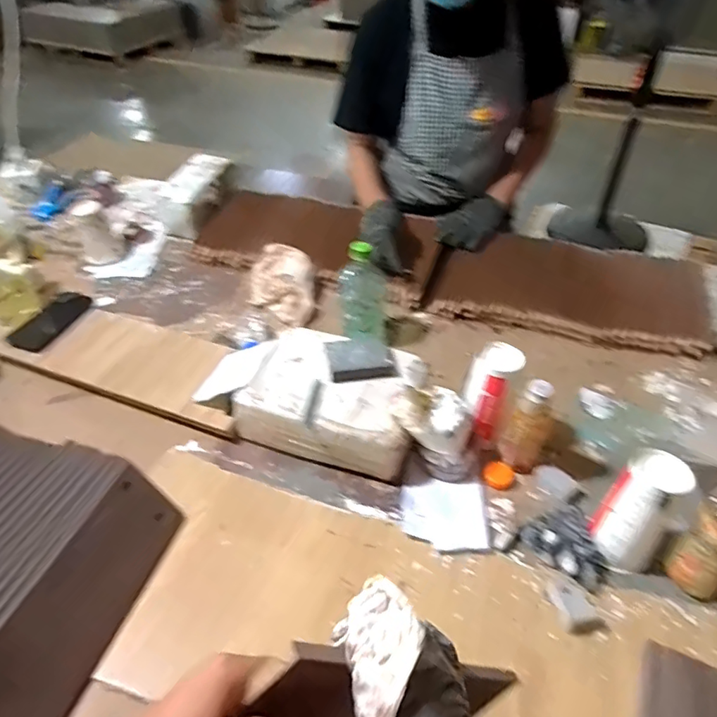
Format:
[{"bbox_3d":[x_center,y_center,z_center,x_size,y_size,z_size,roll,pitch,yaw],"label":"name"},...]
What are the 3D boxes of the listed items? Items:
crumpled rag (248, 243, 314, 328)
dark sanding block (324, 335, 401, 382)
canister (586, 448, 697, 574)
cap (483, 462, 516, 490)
[{"bbox_3d":[-0.161,-0.153,1.130,0.131,0.081,0.205,-7,43,-7],"label":"crumpled rag"},{"bbox_3d":[0.004,0.000,0.849,0.100,0.018,0.088,-10,42,-8],"label":"dark sanding block"},{"bbox_3d":[0.353,0.194,0.681,0.073,0.166,0.080,-30,50,-28],"label":"canister"},{"bbox_3d":[0.214,0.177,0.818,0.042,0.020,0.035,25,48,26],"label":"cap"}]

